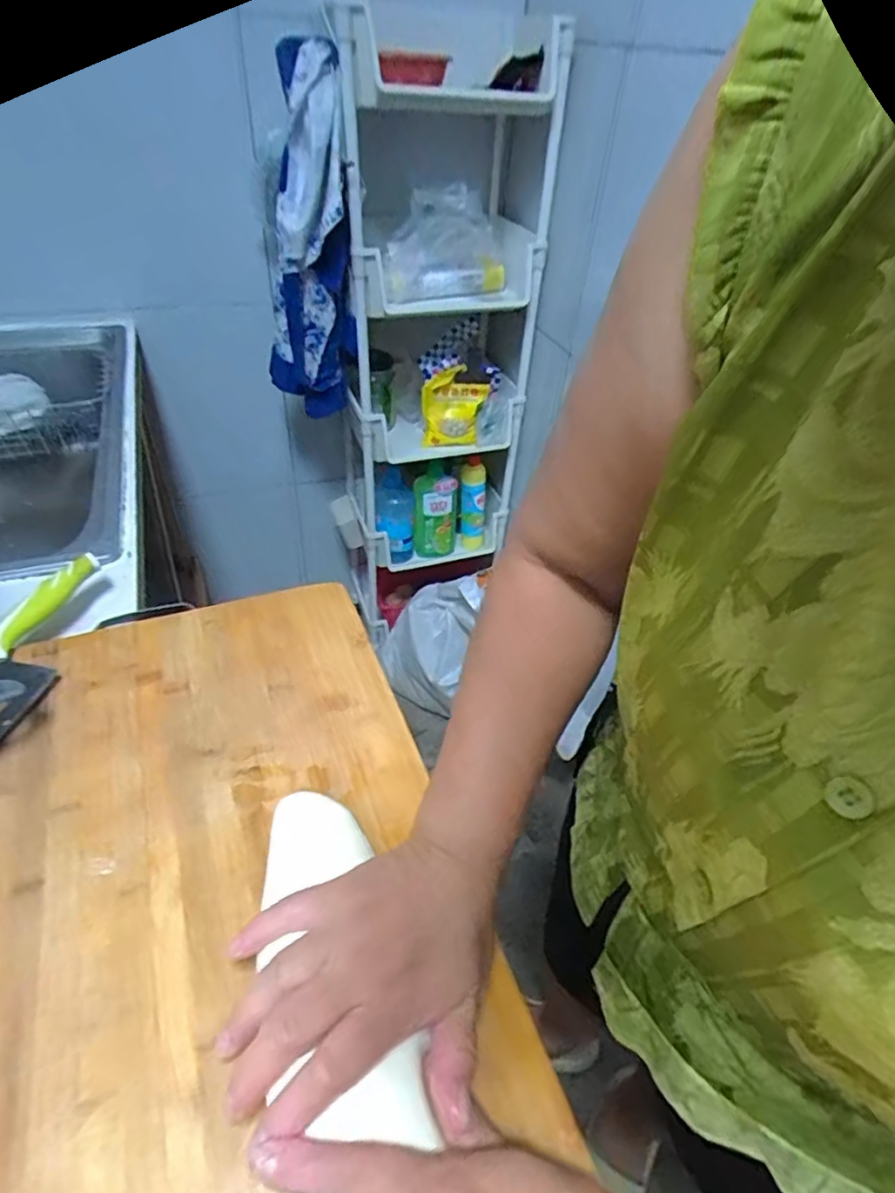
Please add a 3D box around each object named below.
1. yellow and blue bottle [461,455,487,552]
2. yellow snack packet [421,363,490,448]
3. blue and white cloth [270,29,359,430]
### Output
[{"bbox_3d":[0.060,-0.208,1.388,0.061,0.233,0.057,4,43,0],"label":"yellow and blue bottle"},{"bbox_3d":[0.013,-0.391,1.241,0.128,0.151,0.050,-3,27,-6],"label":"yellow snack packet"},{"bbox_3d":[-0.226,-0.529,0.959,0.143,0.491,0.089,-6,44,-11],"label":"blue and white cloth"}]

